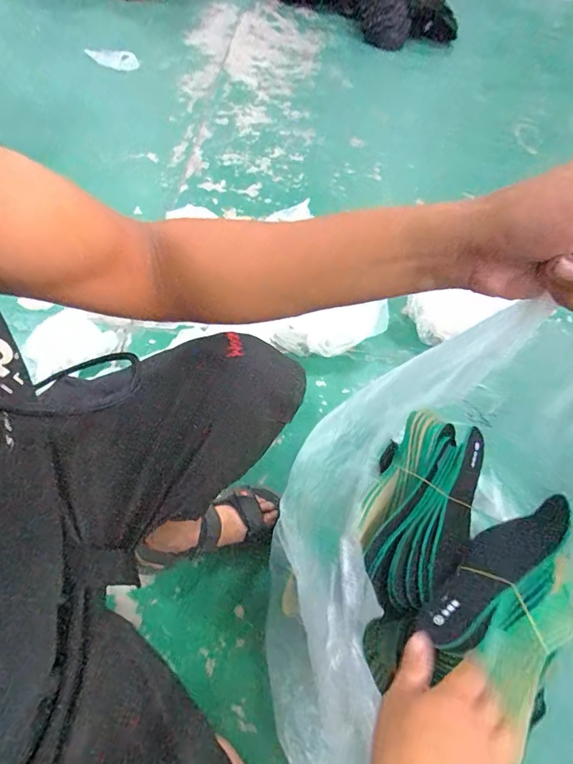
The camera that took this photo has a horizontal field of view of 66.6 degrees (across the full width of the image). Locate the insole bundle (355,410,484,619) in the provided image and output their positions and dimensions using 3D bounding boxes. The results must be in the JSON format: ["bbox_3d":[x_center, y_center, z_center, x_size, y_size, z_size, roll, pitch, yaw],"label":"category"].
[{"bbox_3d":[0.186,0.166,0.592,0.132,0.081,0.271,29,58,13],"label":"insole bundle"}]

